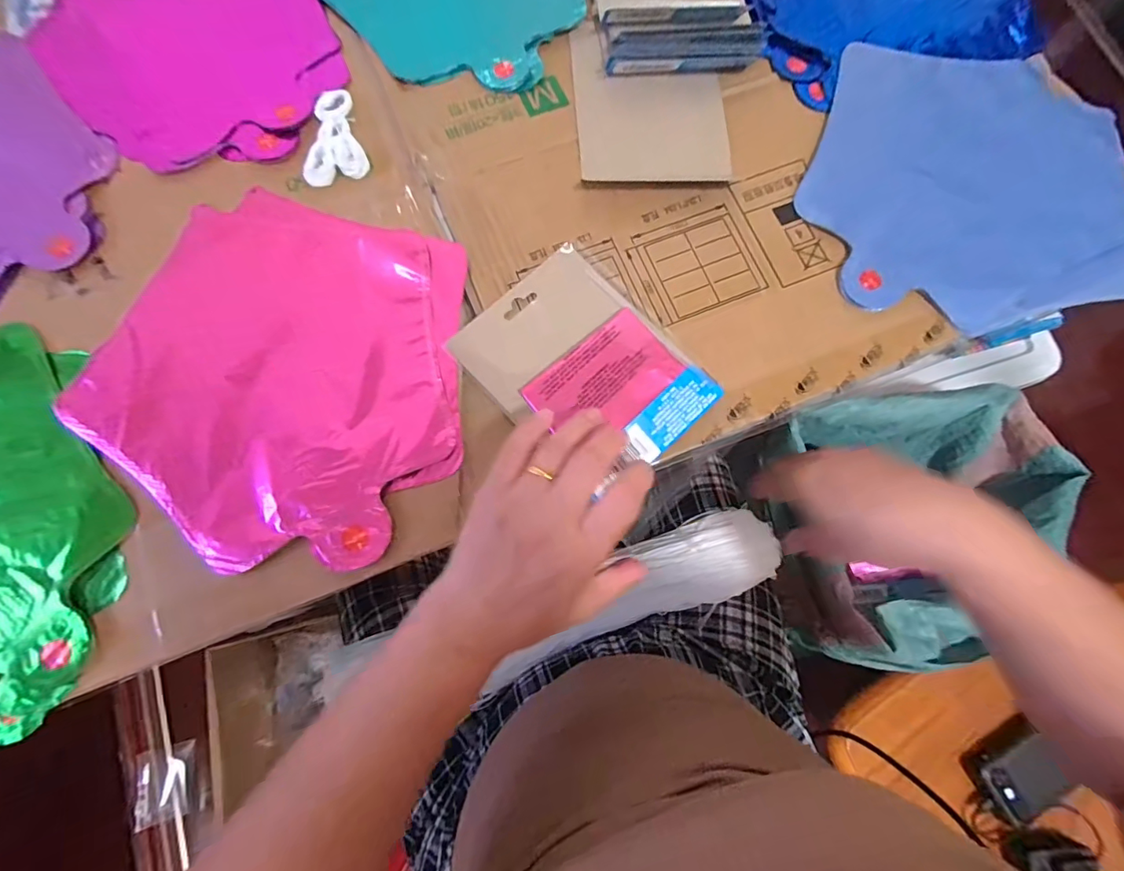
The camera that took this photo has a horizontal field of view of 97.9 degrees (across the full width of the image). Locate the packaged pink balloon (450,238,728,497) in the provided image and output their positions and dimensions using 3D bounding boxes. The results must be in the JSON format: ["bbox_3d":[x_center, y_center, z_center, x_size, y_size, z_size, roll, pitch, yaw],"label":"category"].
[{"bbox_3d":[0.016,-0.047,0.325,0.117,0.012,0.149,-43,80,-10],"label":"packaged pink balloon"}]

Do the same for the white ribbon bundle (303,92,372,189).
[{"bbox_3d":[-0.169,-0.220,0.361,0.044,0.012,0.073,-12,76,-4],"label":"white ribbon bundle"}]

